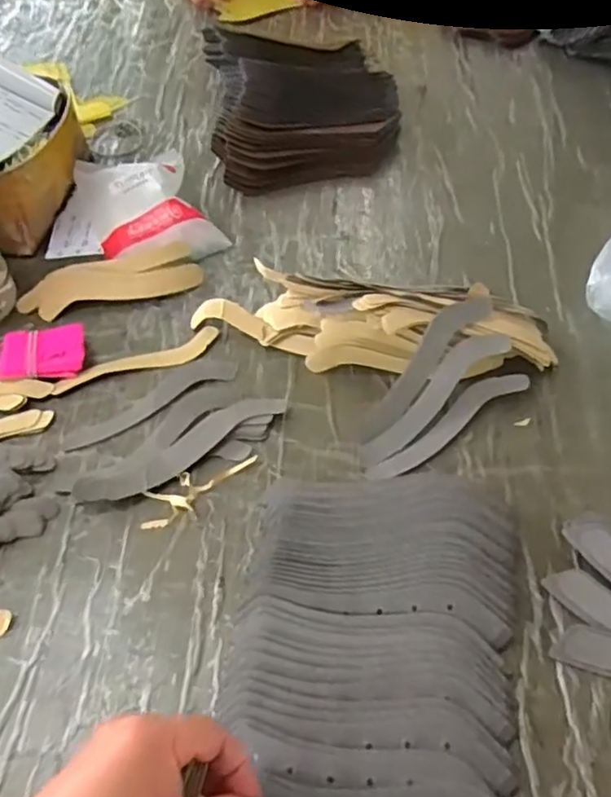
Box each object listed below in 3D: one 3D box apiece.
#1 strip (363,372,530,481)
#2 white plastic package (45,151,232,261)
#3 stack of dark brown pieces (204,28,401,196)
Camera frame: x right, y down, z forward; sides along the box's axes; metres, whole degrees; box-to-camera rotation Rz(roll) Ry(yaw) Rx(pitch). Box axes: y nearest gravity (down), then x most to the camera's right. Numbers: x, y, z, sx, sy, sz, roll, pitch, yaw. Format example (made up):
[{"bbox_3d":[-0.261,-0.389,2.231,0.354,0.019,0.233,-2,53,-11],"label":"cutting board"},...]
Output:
[{"bbox_3d":[0.107,0.017,0.496,0.145,0.012,0.028,-29,54,-16],"label":"strip"},{"bbox_3d":[-0.187,-0.196,0.667,0.160,0.050,0.176,-24,53,-13],"label":"white plastic package"},{"bbox_3d":[0.001,-0.351,0.752,0.212,0.078,0.246,-8,51,0],"label":"stack of dark brown pieces"}]

